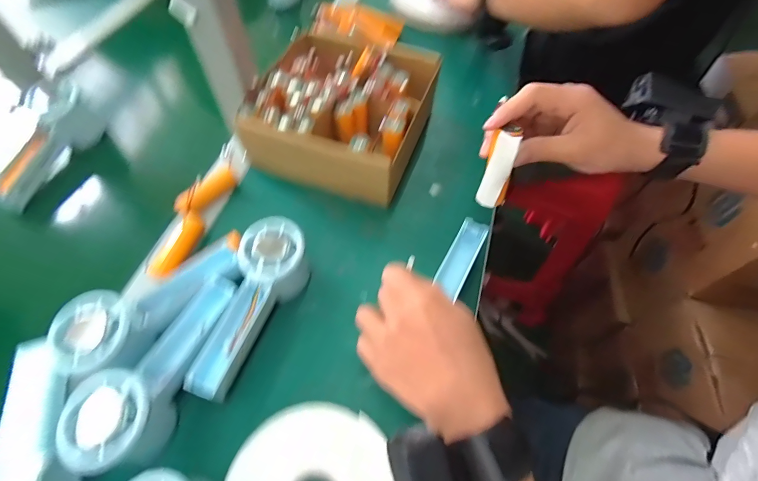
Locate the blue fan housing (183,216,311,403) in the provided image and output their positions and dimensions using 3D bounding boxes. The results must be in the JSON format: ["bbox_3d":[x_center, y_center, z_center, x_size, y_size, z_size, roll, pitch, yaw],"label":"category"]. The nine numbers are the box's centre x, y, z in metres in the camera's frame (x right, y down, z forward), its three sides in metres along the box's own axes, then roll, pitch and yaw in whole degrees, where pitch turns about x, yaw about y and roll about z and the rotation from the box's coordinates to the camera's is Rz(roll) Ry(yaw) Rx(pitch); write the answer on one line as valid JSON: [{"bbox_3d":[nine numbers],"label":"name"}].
[{"bbox_3d":[-0.108,0.056,0.331,0.065,0.049,0.155,19,71,9],"label":"blue fan housing"}]

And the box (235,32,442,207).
[{"bbox_3d":[-0.043,-0.158,0.462,0.184,0.082,0.196,17,58,8],"label":"box"}]

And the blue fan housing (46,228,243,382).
[{"bbox_3d":[-0.187,0.052,0.329,0.162,0.038,0.072,-38,67,-23],"label":"blue fan housing"}]

